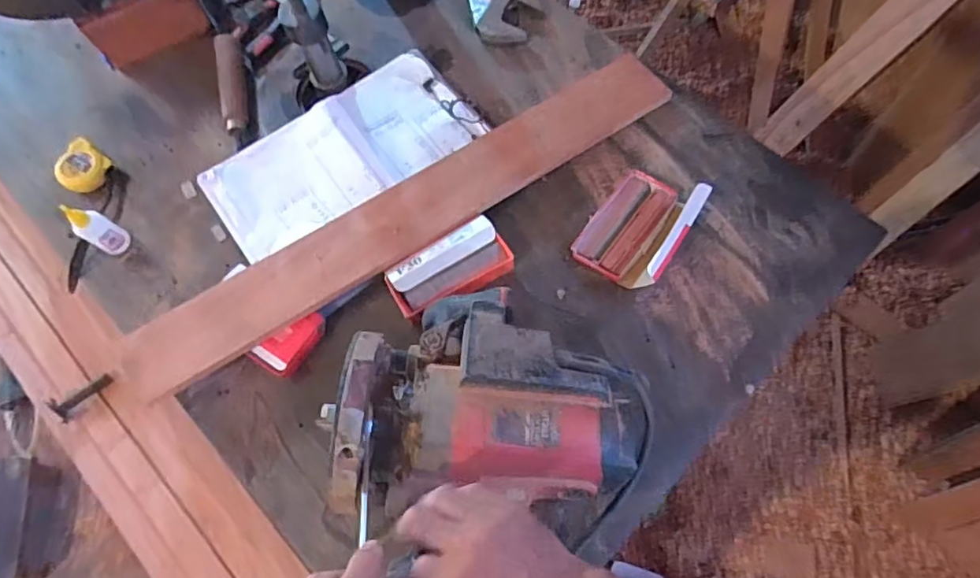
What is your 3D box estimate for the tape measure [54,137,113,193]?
[{"bbox_3d":[-0.499,-0.148,0.727,0.050,0.026,0.057,30,74,13],"label":"tape measure"}]

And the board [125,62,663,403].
[{"bbox_3d":[-0.086,-0.087,0.667,0.671,0.020,0.090,-33,74,-10],"label":"board"}]

